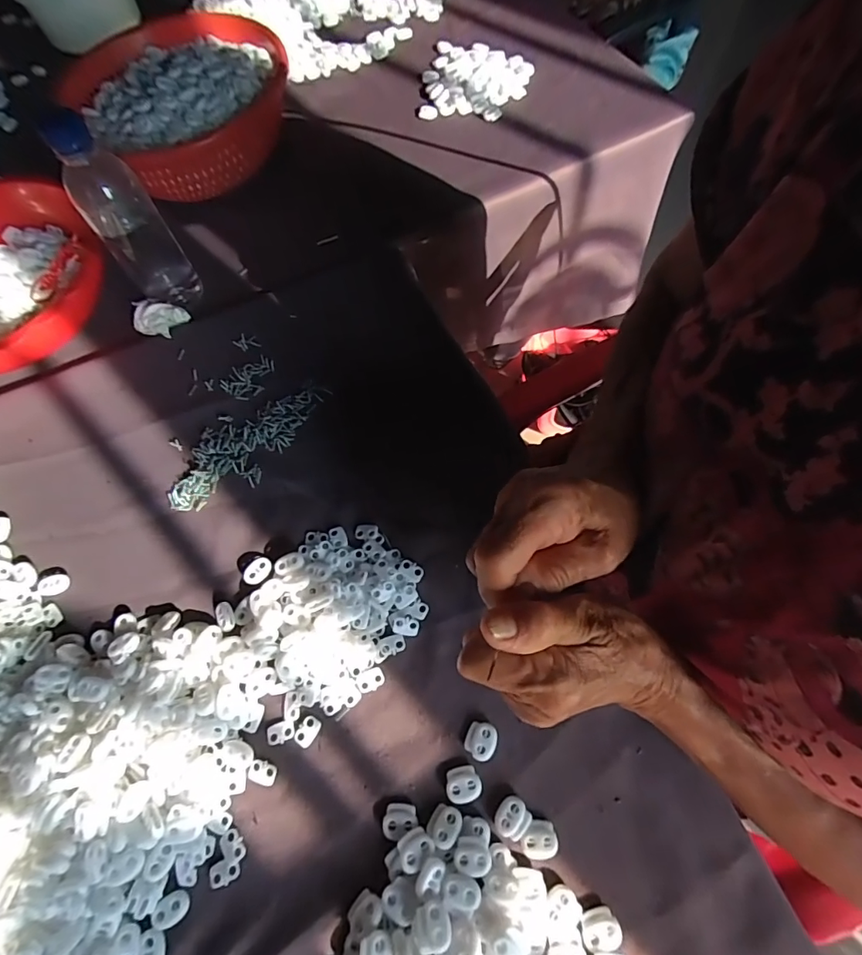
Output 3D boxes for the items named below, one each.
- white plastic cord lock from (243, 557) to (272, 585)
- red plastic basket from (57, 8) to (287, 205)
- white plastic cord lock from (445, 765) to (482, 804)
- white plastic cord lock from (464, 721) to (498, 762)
[{"bbox_3d":[-0.135,0.073,0.372,0.017,0.005,0.023,32,72,16],"label":"white plastic cord lock"},{"bbox_3d":[-0.278,-0.423,0.557,0.238,0.091,0.250,-26,68,-8],"label":"red plastic basket"},{"bbox_3d":[0.021,0.197,0.306,0.022,0.004,0.019,-12,66,-2],"label":"white plastic cord lock"},{"bbox_3d":[0.033,0.174,0.316,0.020,0.004,0.022,16,68,10],"label":"white plastic cord lock"}]

